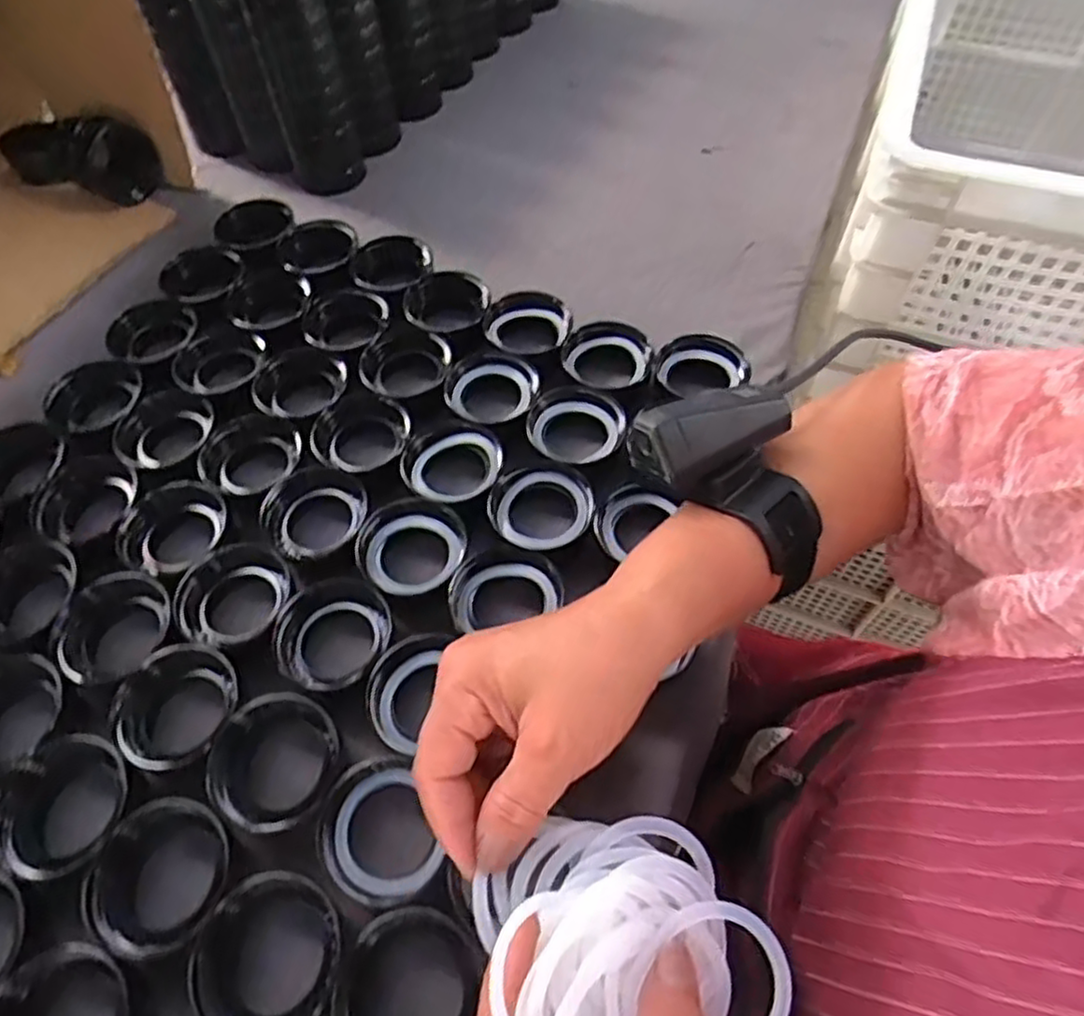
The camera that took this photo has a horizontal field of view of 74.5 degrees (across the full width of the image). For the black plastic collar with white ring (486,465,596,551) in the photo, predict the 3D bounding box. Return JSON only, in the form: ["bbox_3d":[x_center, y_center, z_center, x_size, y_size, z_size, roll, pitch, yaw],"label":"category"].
[{"bbox_3d":[0.000,-0.001,0.467,0.067,0.014,0.062,-1,56,2],"label":"black plastic collar with white ring"}]

